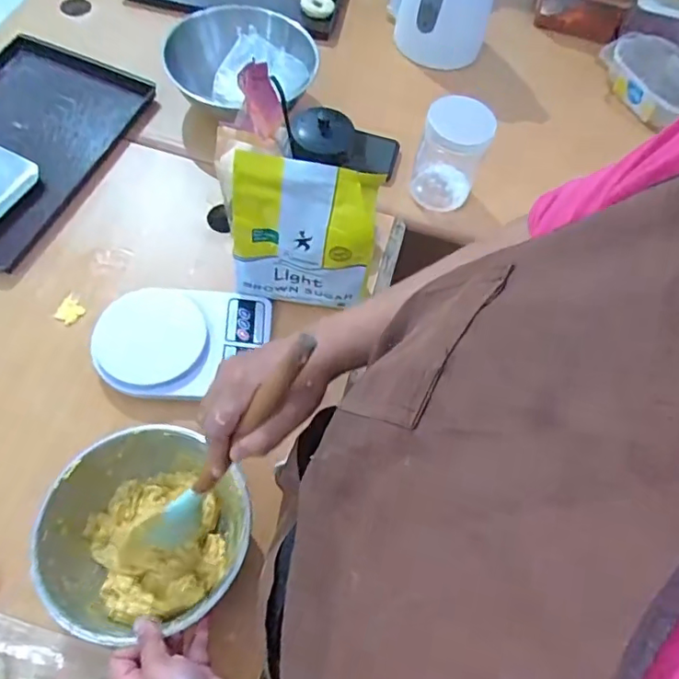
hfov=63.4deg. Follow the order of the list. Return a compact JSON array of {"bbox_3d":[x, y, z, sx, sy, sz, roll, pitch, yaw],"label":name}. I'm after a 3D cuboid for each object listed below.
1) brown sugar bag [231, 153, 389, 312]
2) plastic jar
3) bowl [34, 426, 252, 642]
[{"bbox_3d":[-0.041,-0.109,0.627,0.153,0.204,0.053,7,62,-3],"label":"brown sugar bag"},{"bbox_3d":[0.154,-0.253,0.762,0.084,0.136,0.078,3,63,-5],"label":"plastic jar"},{"bbox_3d":[-0.184,0.185,0.529,0.185,0.071,0.179,1,63,-3],"label":"bowl"}]

